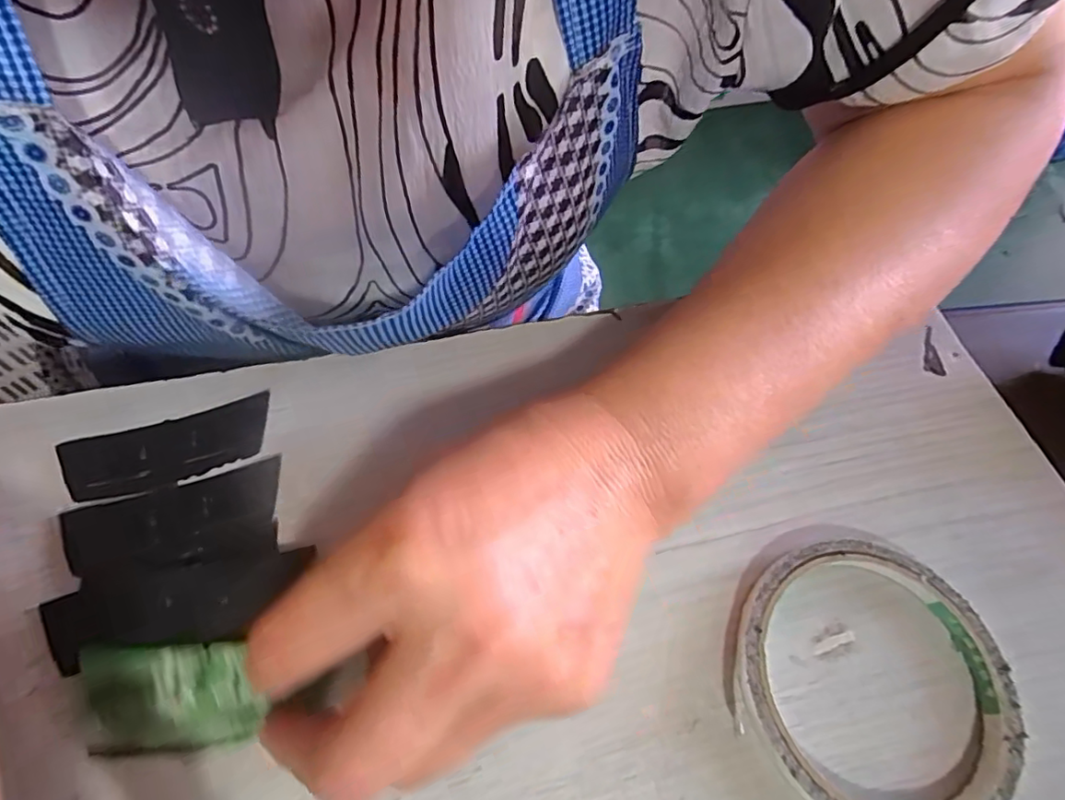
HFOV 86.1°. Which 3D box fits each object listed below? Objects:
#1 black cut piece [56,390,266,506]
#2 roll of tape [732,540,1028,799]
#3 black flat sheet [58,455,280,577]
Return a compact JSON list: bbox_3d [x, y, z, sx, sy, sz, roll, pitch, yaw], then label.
[{"bbox_3d":[-0.138,0.018,0.215,0.071,0.004,0.026,-16,64,-11],"label":"black cut piece"},{"bbox_3d":[0.114,0.093,0.190,0.088,0.009,0.086,1,62,-2],"label":"roll of tape"},{"bbox_3d":[-0.128,0.044,0.204,0.071,0.004,0.030,-16,64,-11],"label":"black flat sheet"}]

